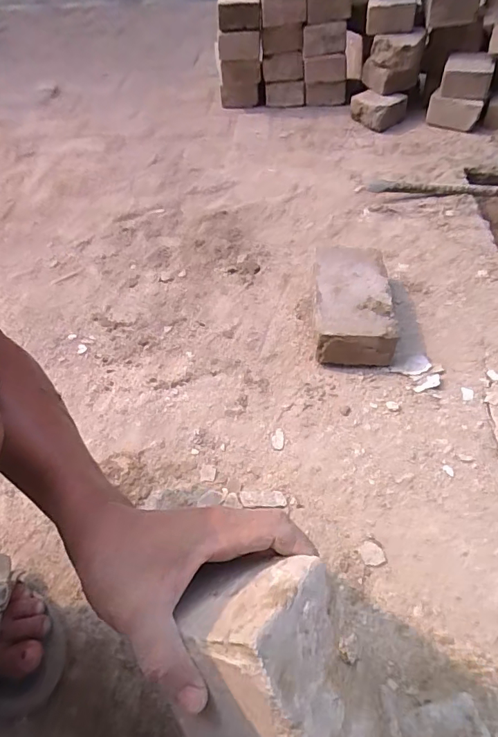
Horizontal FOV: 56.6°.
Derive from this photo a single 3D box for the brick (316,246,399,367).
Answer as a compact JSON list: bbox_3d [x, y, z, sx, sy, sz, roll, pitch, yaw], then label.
[{"bbox_3d":[0.148,-0.097,0.679,0.107,0.065,0.207,0,50,7],"label":"brick"}]

